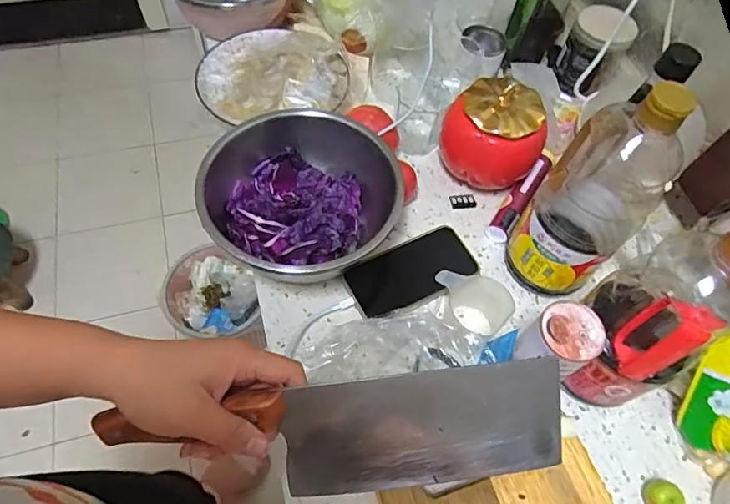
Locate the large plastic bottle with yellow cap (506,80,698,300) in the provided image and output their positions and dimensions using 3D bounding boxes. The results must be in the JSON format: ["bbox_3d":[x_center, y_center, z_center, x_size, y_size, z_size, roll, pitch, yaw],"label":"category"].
[{"bbox_3d":[0.222,-0.053,0.472,0.096,0.238,0.087,37,64,16],"label":"large plastic bottle with yellow cap"}]

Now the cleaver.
[{"bbox_3d":[-0.019,0.120,0.333,0.294,0.026,0.089,-2,104,-2],"label":"cleaver"}]

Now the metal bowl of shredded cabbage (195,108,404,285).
[{"bbox_3d":[-0.069,-0.052,0.556,0.207,0.088,0.208,2,60,-3],"label":"metal bowl of shredded cabbage"}]

